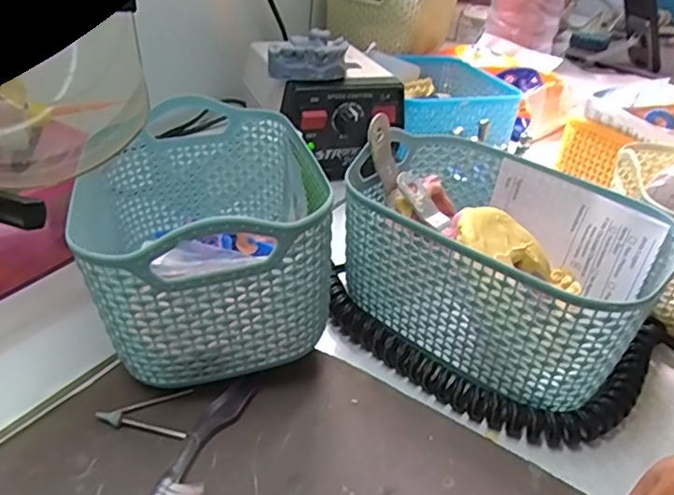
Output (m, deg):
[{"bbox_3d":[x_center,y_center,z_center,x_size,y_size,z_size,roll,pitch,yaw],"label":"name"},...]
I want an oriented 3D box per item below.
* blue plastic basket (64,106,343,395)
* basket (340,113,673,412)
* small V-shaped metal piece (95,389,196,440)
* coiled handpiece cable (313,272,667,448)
[{"bbox_3d":[-0.074,-0.010,0.328,0.111,0.096,0.171,-3,34,-15],"label":"blue plastic basket"},{"bbox_3d":[0.086,0.010,0.339,0.164,0.081,0.118,29,38,31],"label":"basket"},{"bbox_3d":[-0.088,0.075,0.275,0.040,0.004,0.027,2,32,-7],"label":"small V-shaped metal piece"},{"bbox_3d":[0.087,0.059,0.321,0.191,0.016,0.091,7,40,5],"label":"coiled handpiece cable"}]

